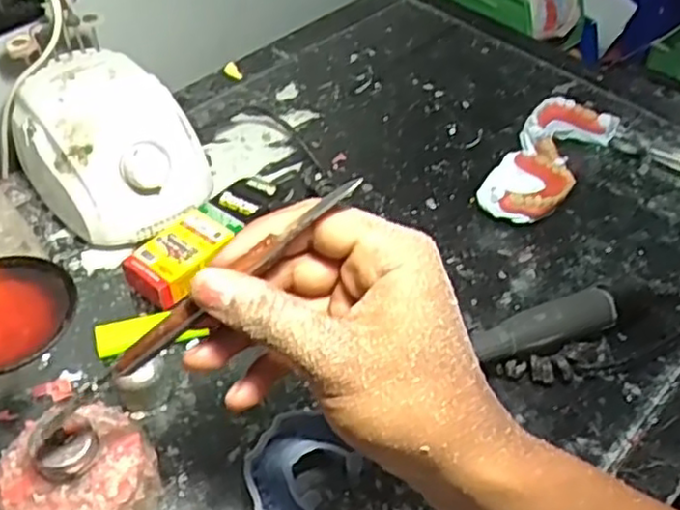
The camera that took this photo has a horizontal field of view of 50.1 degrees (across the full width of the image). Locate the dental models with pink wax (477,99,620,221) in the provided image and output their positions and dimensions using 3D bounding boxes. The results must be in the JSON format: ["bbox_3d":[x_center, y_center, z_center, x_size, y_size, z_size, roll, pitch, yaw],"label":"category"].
[{"bbox_3d":[0.160,-0.073,0.571,0.063,0.035,0.143,29,52,20],"label":"dental models with pink wax"}]

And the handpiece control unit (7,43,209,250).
[{"bbox_3d":[-0.163,-0.075,0.523,0.099,0.078,0.136,-32,57,-28],"label":"handpiece control unit"}]

